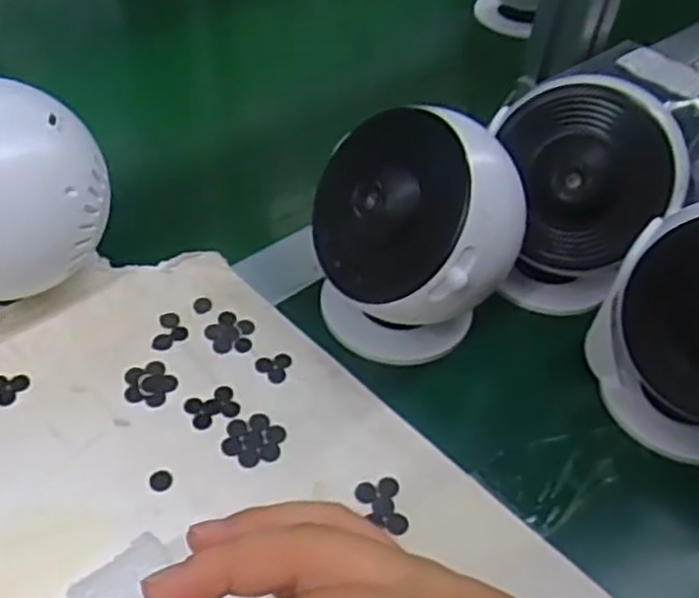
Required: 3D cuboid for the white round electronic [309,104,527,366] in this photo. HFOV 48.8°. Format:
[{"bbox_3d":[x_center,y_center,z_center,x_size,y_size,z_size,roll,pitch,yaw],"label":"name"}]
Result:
[{"bbox_3d":[0.034,-0.025,0.394,0.103,0.118,0.083,-2,45,-2],"label":"white round electronic"}]

